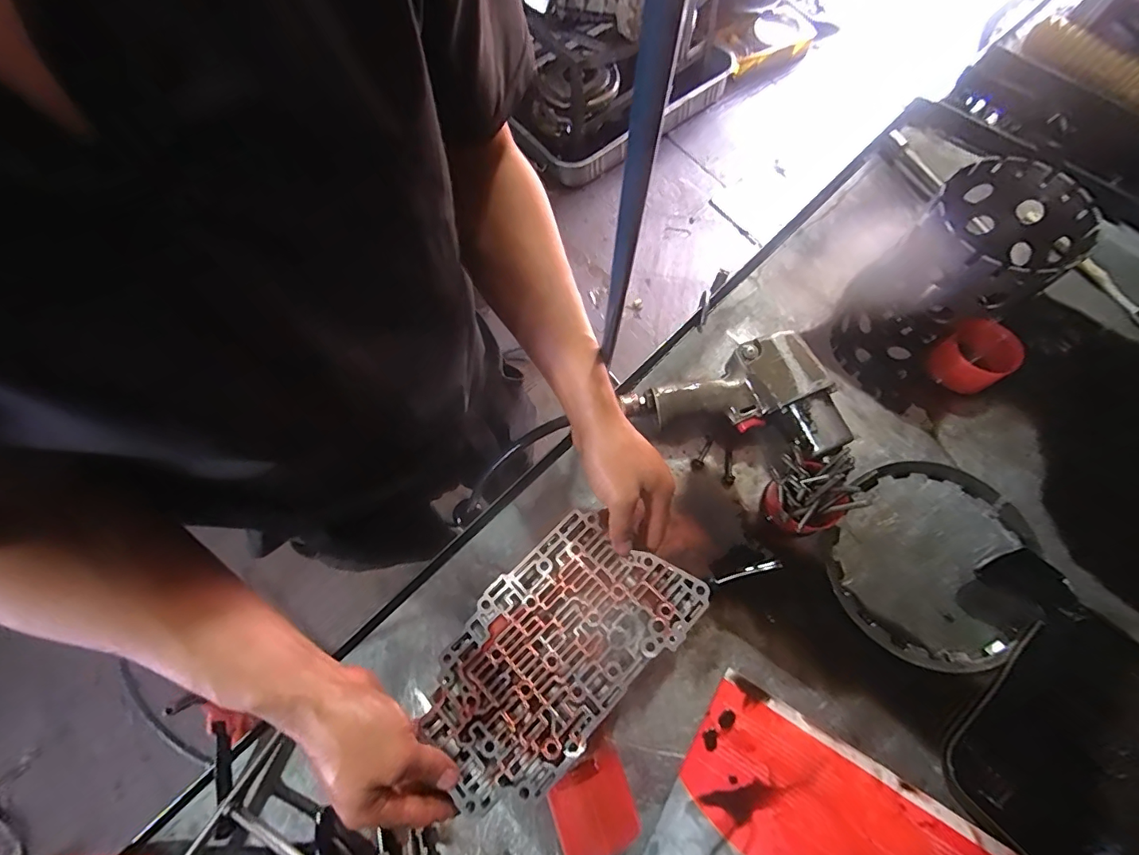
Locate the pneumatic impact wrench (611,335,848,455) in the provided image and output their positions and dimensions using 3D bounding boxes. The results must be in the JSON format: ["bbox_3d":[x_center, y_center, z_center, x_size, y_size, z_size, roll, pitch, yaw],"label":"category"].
[{"bbox_3d":[0.175,-0.014,0.501,0.175,0.059,0.133,-21,68,-5],"label":"pneumatic impact wrench"}]

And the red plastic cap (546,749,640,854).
[{"bbox_3d":[0.018,0.308,0.399,0.062,0.040,0.054,-21,68,-5],"label":"red plastic cap"}]

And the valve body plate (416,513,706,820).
[{"bbox_3d":[-0.014,0.179,0.406,0.231,0.015,0.133,-41,74,-16],"label":"valve body plate"}]

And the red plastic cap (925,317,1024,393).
[{"bbox_3d":[0.427,-0.074,0.526,0.060,0.054,0.065,-1,68,3],"label":"red plastic cap"}]

